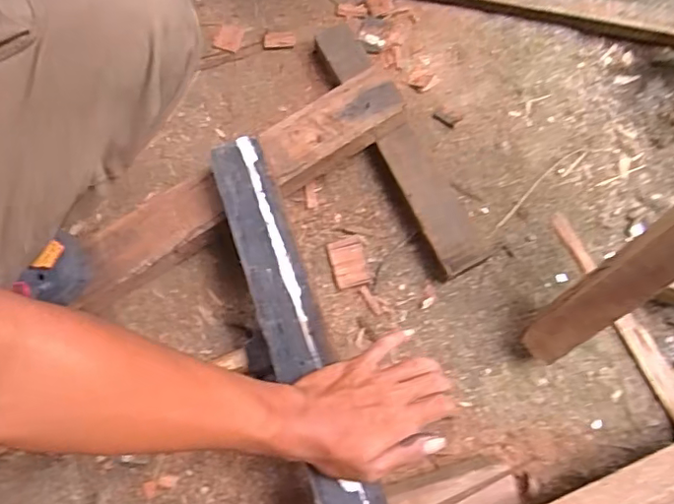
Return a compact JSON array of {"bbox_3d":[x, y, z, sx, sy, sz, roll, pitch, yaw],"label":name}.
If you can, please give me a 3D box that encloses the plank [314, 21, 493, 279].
[{"bbox_3d":[0.065,-0.124,0.653,0.056,0.045,0.335,-28,76,-9],"label":"plank"}]

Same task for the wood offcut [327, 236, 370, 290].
[{"bbox_3d":[0.013,0.013,0.630,0.040,0.006,0.056,-13,74,-5],"label":"wood offcut"}]

